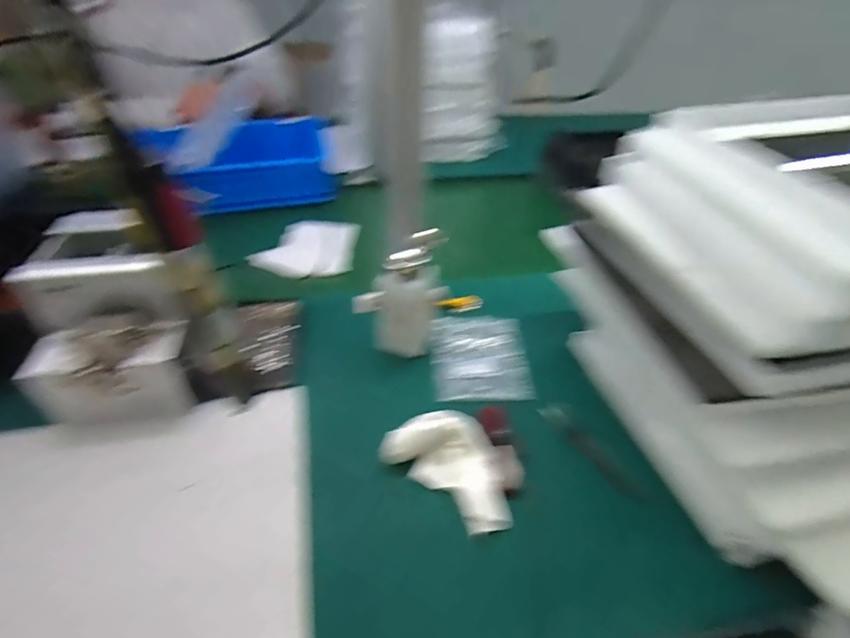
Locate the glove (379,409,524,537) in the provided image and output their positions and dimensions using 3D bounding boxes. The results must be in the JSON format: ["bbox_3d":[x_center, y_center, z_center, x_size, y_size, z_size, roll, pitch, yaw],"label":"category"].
[{"bbox_3d":[0.031,0.130,0.425,0.123,0.040,0.081,28,46,29],"label":"glove"}]

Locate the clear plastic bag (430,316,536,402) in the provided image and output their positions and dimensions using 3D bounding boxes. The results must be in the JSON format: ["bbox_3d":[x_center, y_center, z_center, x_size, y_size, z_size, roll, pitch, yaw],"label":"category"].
[{"bbox_3d":[0.065,0.043,0.549,0.110,0.011,0.132,0,45,0],"label":"clear plastic bag"}]

